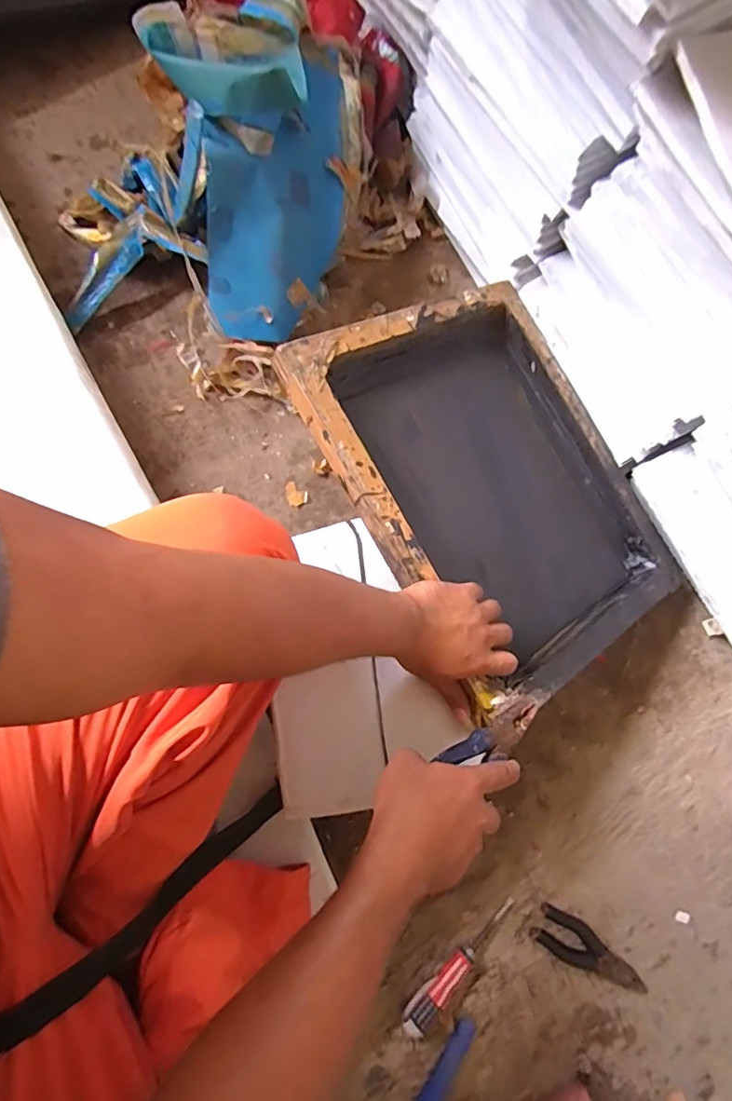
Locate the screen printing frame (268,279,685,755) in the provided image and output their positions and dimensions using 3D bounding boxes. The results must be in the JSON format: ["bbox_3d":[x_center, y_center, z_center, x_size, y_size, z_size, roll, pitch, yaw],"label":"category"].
[{"bbox_3d":[0.144,-0.072,0.628,0.347,0.066,0.437,-27,87,-29],"label":"screen printing frame"}]

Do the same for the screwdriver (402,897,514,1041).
[{"bbox_3d":[0.113,0.490,0.631,0.179,0.038,0.033,-43,86,-8],"label":"screwdriver"}]

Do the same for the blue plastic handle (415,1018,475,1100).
[{"bbox_3d":[0.087,0.608,0.620,0.032,0.012,0.128,28,80,5],"label":"blue plastic handle"}]

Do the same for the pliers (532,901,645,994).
[{"bbox_3d":[0.270,0.486,0.646,0.141,0.017,0.049,33,81,6],"label":"pliers"}]

